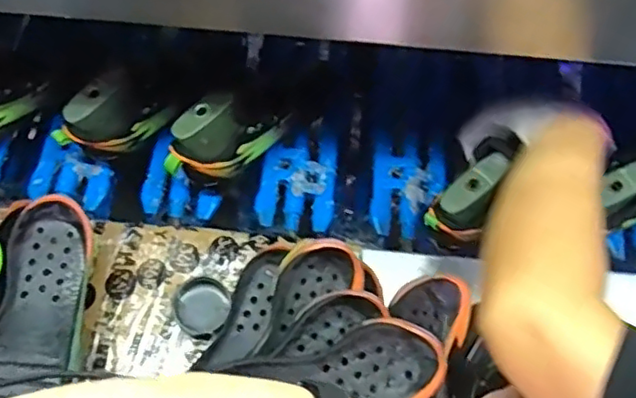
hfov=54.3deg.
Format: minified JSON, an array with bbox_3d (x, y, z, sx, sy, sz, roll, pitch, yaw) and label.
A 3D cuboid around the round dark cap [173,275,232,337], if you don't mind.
[{"bbox_3d":[-0.123,0.116,0.668,0.060,0.018,0.061,0,67,0],"label":"round dark cap"}]

